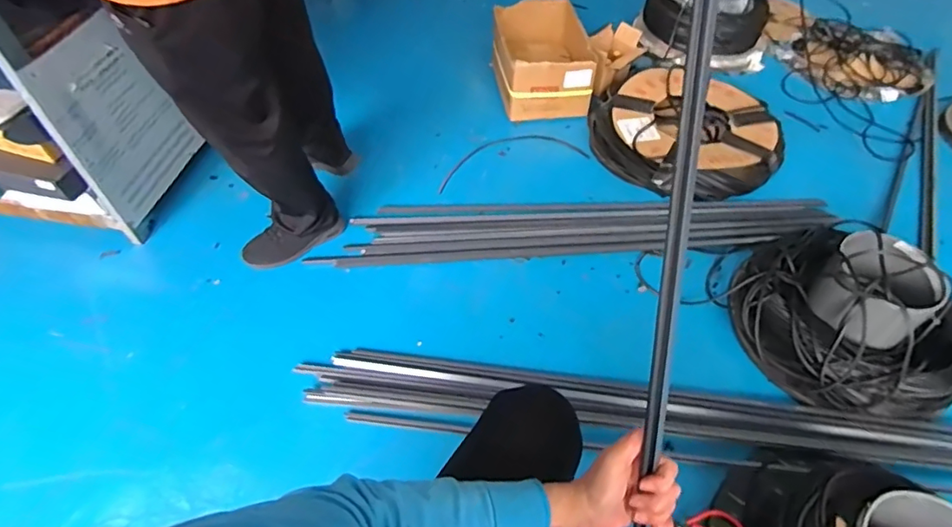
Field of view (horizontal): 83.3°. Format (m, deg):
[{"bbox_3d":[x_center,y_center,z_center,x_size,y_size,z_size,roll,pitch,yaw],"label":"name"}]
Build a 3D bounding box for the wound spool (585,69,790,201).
[{"bbox_3d":[0.626,-0.405,1.602,0.519,0.101,0.528,-1,51,1],"label":"wound spool"}]

